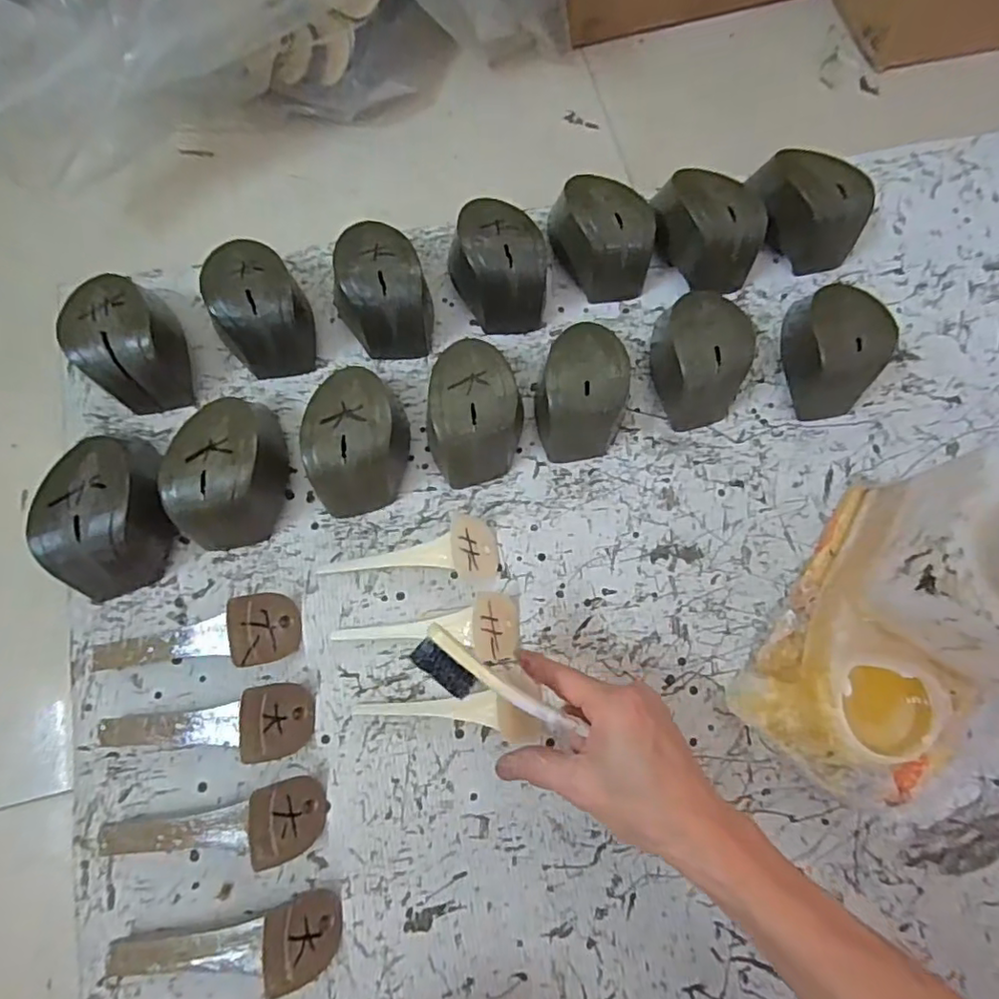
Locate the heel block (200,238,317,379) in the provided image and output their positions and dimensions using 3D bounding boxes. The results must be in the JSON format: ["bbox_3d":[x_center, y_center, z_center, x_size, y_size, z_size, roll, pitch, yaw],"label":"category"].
[{"bbox_3d":[-0.193,-0.152,0.475,0.073,0.064,0.102,-28,77,-9],"label":"heel block"}]

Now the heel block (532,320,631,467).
[{"bbox_3d":[0.068,-0.084,0.465,0.070,0.064,0.102,11,75,1],"label":"heel block"}]

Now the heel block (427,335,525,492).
[{"bbox_3d":[-0.017,-0.068,0.456,0.070,0.064,0.107,-3,75,-2],"label":"heel block"}]

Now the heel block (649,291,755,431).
[{"bbox_3d":[0.162,-0.113,0.474,0.070,0.064,0.104,6,75,0],"label":"heel block"}]

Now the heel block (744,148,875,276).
[{"bbox_3d":[0.268,-0.256,0.518,0.104,0.064,0.062,35,77,8],"label":"heel block"}]

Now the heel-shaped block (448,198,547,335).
[{"bbox_3d":[-0.001,-0.195,0.492,0.077,0.066,0.096,-10,75,-4],"label":"heel-shaped block"}]

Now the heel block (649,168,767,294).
[{"bbox_3d":[0.179,-0.231,0.507,0.064,0.065,0.098,-33,78,-10],"label":"heel block"}]

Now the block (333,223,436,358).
[{"bbox_3d":[-0.096,-0.171,0.482,0.071,0.063,0.095,-13,75,-5],"label":"block"}]

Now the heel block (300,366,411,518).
[{"bbox_3d":[-0.106,-0.044,0.448,0.067,0.063,0.099,-2,75,-2],"label":"heel block"}]

